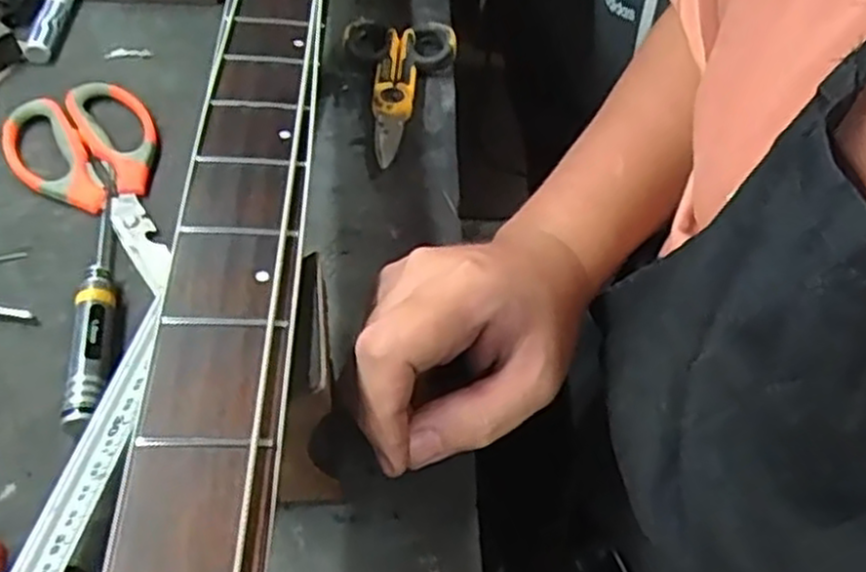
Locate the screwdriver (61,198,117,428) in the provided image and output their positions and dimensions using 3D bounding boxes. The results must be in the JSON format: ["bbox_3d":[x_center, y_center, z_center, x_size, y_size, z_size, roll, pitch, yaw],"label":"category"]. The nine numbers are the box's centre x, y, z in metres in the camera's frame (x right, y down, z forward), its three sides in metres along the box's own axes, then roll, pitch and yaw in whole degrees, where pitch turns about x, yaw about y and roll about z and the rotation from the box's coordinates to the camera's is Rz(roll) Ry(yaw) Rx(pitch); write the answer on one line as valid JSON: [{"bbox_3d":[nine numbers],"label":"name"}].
[{"bbox_3d":[-0.165,0.006,0.378,0.018,0.017,0.139,-9,53,-8],"label":"screwdriver"}]

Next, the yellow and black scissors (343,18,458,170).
[{"bbox_3d":[-0.027,-0.126,0.486,0.071,0.018,0.132,7,52,4],"label":"yellow and black scissors"}]

